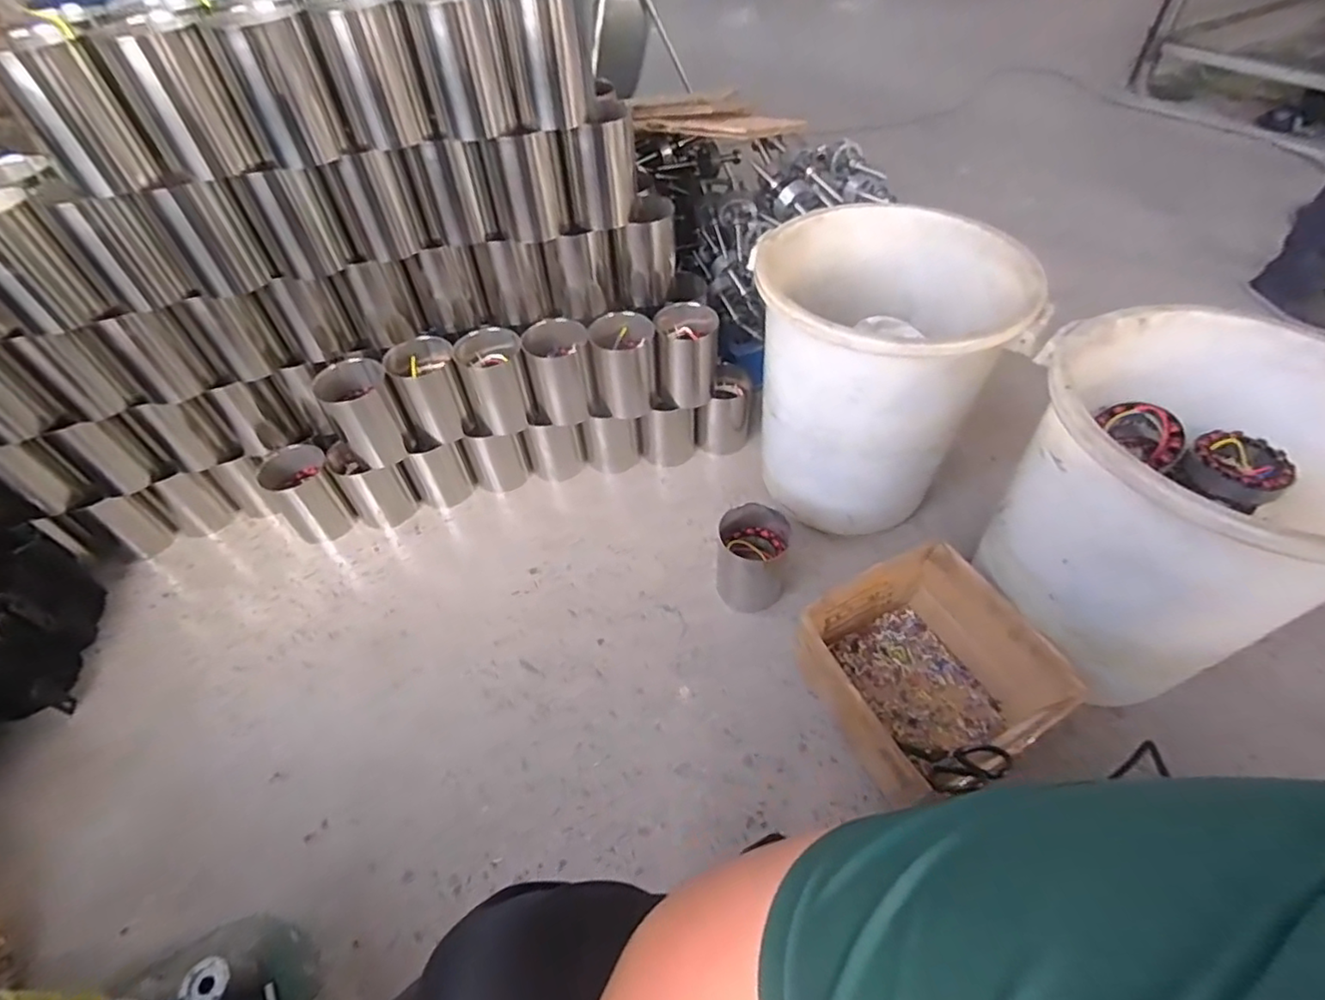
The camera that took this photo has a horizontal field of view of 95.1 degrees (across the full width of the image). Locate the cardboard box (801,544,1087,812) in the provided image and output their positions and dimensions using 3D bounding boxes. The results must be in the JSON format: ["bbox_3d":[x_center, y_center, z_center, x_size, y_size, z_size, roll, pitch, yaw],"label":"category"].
[{"bbox_3d":[0.392,0.258,0.933,0.305,0.148,0.301,-23,53,-16],"label":"cardboard box"}]

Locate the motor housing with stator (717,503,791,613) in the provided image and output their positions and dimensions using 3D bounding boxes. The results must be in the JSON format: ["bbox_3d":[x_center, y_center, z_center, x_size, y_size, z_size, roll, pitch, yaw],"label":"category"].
[{"bbox_3d":[0.159,0.102,1.066,0.120,0.161,0.119,8,51,9],"label":"motor housing with stator"}]

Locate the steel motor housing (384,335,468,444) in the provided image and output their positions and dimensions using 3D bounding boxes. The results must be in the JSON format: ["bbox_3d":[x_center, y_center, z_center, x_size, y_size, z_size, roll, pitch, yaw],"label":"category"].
[{"bbox_3d":[-0.440,-0.215,1.160,0.116,0.173,0.106,-19,52,-13],"label":"steel motor housing"}]

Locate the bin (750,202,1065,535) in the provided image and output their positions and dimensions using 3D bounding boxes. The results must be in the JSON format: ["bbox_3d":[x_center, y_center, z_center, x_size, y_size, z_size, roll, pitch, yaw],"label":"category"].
[{"bbox_3d":[0.364,-0.223,1.099,0.387,0.440,0.380,0,51,3],"label":"bin"}]

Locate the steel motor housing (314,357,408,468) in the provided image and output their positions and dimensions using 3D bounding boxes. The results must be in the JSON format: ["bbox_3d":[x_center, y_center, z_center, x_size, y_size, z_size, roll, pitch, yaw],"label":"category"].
[{"bbox_3d":[-0.545,-0.163,1.122,0.110,0.178,0.103,-28,55,-19],"label":"steel motor housing"}]

